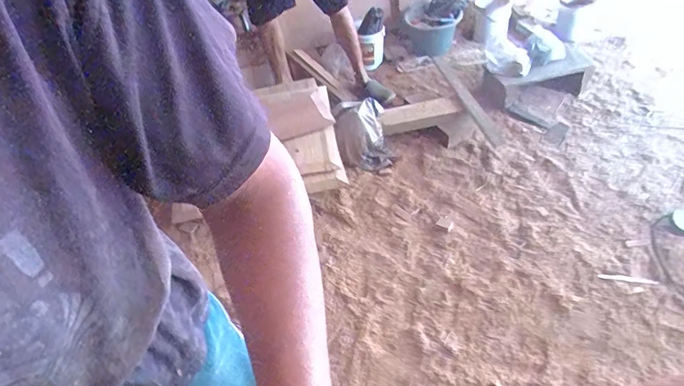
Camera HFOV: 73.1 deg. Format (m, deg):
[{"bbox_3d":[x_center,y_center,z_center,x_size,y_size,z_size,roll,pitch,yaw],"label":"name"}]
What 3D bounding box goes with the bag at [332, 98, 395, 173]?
[{"bbox_3d":[0.081,-0.220,1.752,0.197,0.206,0.236,-15,46,-4],"label":"bag"}]

